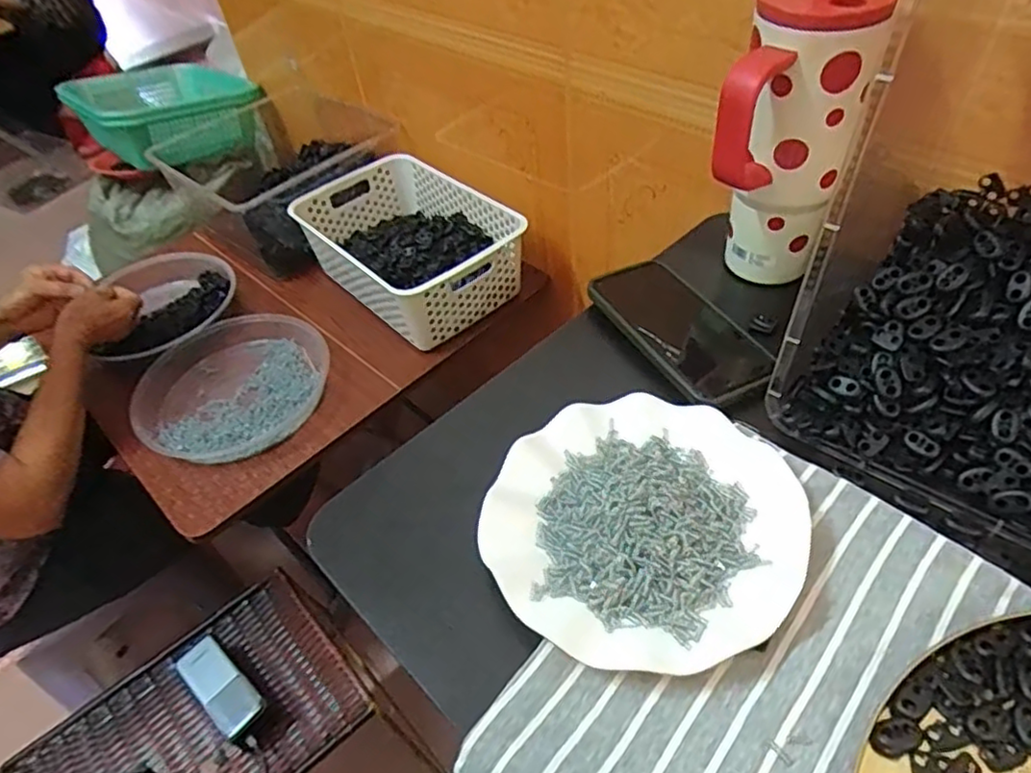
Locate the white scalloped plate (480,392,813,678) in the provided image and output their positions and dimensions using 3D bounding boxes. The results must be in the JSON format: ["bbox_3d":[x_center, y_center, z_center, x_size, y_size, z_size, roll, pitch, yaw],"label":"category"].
[{"bbox_3d":[0.076,0.080,0.395,0.177,0.026,0.175,-3,46,4],"label":"white scalloped plate"}]

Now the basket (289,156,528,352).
[{"bbox_3d":[-0.151,-0.199,0.912,0.207,0.105,0.321,-35,52,-22],"label":"basket"}]

